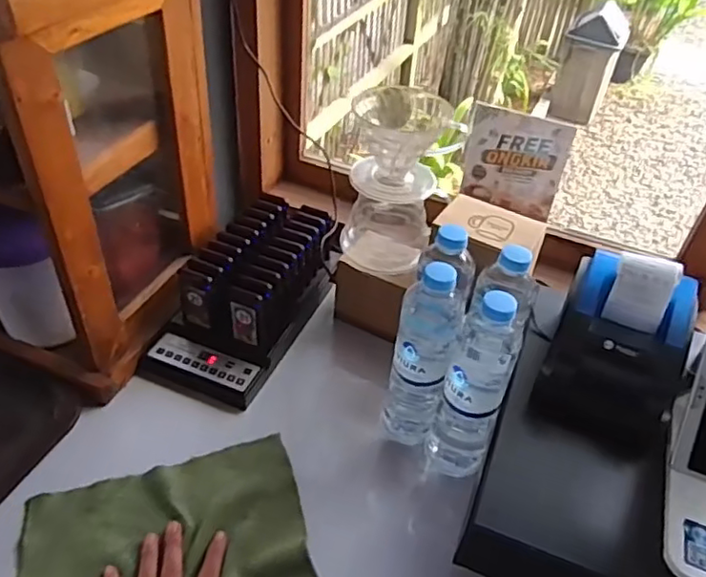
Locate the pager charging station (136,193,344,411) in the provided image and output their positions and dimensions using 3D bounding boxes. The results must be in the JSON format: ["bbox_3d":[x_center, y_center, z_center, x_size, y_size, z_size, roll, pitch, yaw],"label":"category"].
[{"bbox_3d":[-0.137,0.002,0.801,0.144,0.105,0.274,19,43,15],"label":"pager charging station"}]

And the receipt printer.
[{"bbox_3d":[0.274,0.059,0.630,0.122,0.132,0.161,22,43,17],"label":"receipt printer"}]

